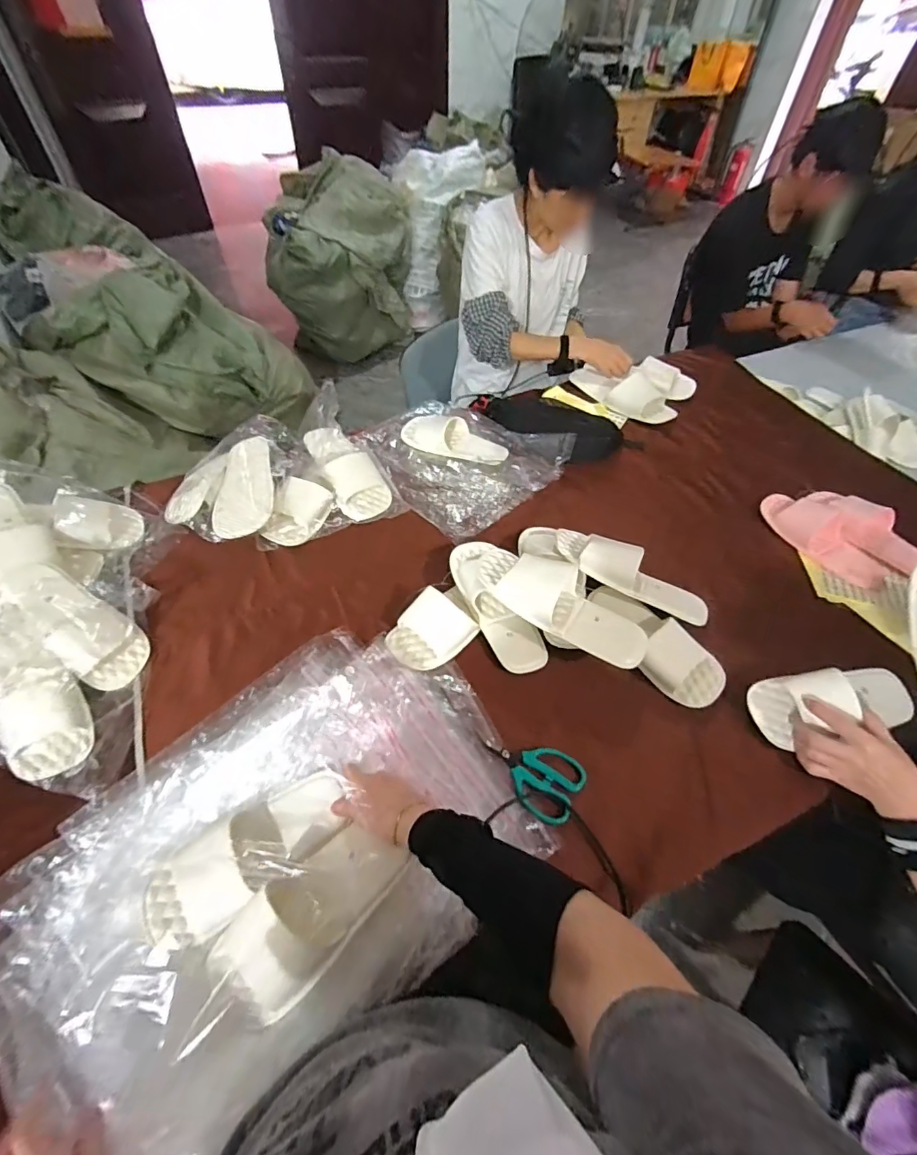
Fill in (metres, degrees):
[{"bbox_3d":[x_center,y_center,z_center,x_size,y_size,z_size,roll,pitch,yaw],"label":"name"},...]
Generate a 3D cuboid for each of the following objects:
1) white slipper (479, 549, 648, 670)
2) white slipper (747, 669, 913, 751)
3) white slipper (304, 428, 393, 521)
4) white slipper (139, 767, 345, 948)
[{"bbox_3d":[0.152,0.034,0.720,0.261,0.055,0.117,24,55,16],"label":"white slipper"},{"bbox_3d":[0.519,0.169,0.677,0.218,0.062,0.087,-8,53,-8],"label":"white slipper"},{"bbox_3d":[-0.213,-0.209,0.957,0.098,0.060,0.230,-24,57,-19],"label":"white slipper"},{"bbox_3d":[-0.229,0.291,0.521,0.218,0.078,0.093,-30,59,-22],"label":"white slipper"}]

